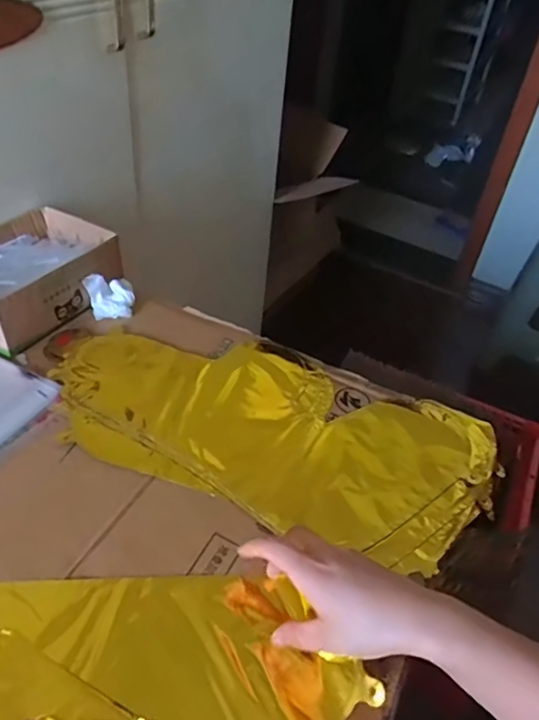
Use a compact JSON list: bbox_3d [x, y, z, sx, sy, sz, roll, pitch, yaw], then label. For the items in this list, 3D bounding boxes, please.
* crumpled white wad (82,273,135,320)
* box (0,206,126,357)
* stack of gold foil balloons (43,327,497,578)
[{"bbox_3d":[-0.186,-0.078,0.640,0.052,0.039,0.044,-12,45,-20],"label":"crumpled white wad"},{"bbox_3d":[-0.283,-0.102,0.644,0.144,0.063,0.194,26,45,20],"label":"box"},{"bbox_3d":[-0.014,0.055,0.550,0.462,0.010,0.204,17,43,11],"label":"stack of gold foil balloons"}]

